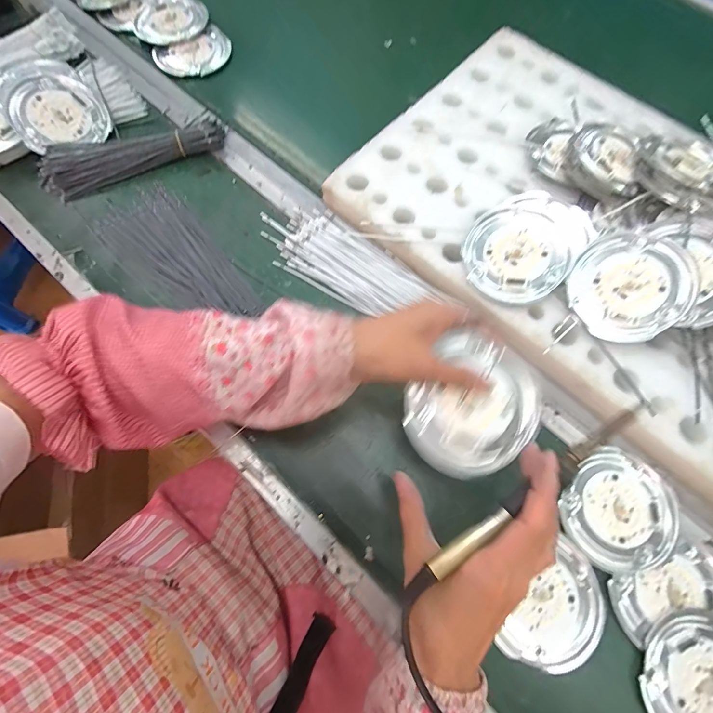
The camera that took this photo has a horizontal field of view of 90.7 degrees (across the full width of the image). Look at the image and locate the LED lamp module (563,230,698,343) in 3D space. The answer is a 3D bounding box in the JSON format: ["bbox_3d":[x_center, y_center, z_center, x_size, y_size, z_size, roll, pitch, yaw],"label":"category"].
[{"bbox_3d":[0.263,-0.067,0.345,0.100,0.019,0.099,-43,75,11],"label":"LED lamp module"}]

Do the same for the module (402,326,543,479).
[{"bbox_3d":[0.090,0.038,0.271,0.093,0.013,0.106,37,76,10],"label":"module"}]

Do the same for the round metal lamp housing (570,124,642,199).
[{"bbox_3d":[0.271,-0.211,0.388,0.071,0.030,0.074,0,73,-1],"label":"round metal lamp housing"}]

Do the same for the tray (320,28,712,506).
[{"bbox_3d":[0.345,-0.084,0.372,0.727,0.050,0.403,41,77,11],"label":"tray"}]

